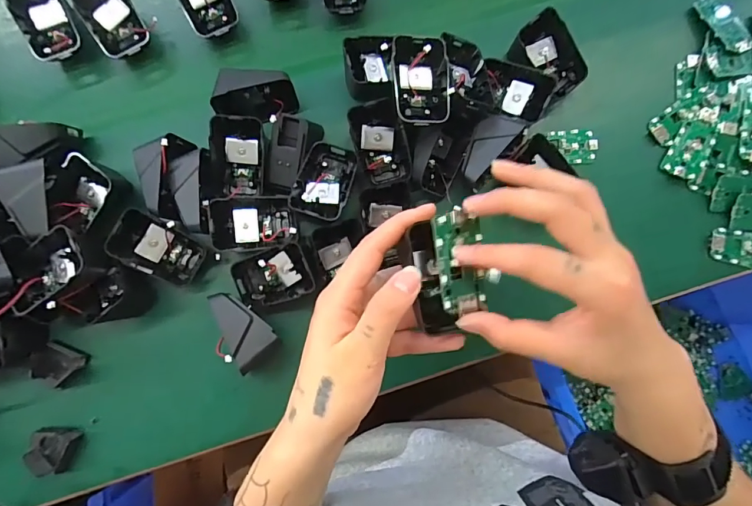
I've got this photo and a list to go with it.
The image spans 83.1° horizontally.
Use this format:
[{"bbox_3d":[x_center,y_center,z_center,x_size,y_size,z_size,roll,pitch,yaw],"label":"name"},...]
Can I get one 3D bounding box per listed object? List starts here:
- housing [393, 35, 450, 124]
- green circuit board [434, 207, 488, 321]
[{"bbox_3d":[0.036,-0.137,0.338,0.044,0.024,0.069,-1,82,0],"label":"housing"},{"bbox_3d":[0.052,0.005,0.257,0.031,0.005,0.062,-8,95,-21],"label":"green circuit board"}]

